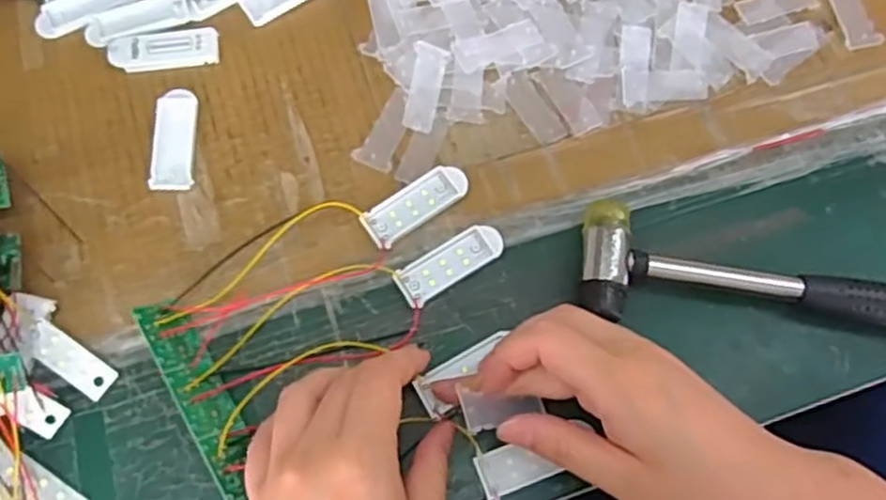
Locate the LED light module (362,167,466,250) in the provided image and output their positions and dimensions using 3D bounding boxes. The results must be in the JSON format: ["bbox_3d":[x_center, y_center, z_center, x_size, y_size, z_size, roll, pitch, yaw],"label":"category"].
[{"bbox_3d":[-0.013,-0.024,0.382,0.057,0.007,0.022,-34,75,-14],"label":"LED light module"}]

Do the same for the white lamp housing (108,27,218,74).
[{"bbox_3d":[-0.153,-0.110,0.406,0.058,0.006,0.022,-9,70,-6],"label":"white lamp housing"}]

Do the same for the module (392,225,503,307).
[{"bbox_3d":[0.004,0.006,0.375,0.057,0.004,0.021,-31,74,-13],"label":"module"}]

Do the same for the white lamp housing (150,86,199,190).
[{"bbox_3d":[-0.141,-0.059,0.388,0.021,0.006,0.057,-2,70,-3],"label":"white lamp housing"}]

